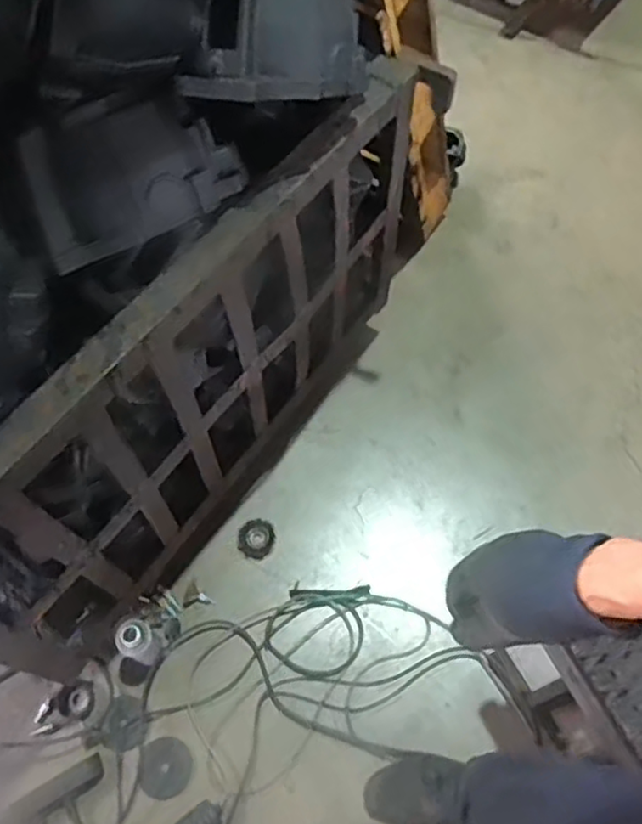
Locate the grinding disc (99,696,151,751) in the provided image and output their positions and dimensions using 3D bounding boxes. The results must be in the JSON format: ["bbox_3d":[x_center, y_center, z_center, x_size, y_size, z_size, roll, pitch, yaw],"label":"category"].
[{"bbox_3d":[-0.345,0.546,1.175,0.081,0.007,0.086,0,61,0],"label":"grinding disc"}]

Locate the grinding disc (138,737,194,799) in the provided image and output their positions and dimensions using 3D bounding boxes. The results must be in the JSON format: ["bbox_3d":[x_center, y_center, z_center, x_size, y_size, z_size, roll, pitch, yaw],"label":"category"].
[{"bbox_3d":[-0.267,0.612,1.151,0.088,0.008,0.092,0,61,0],"label":"grinding disc"}]

